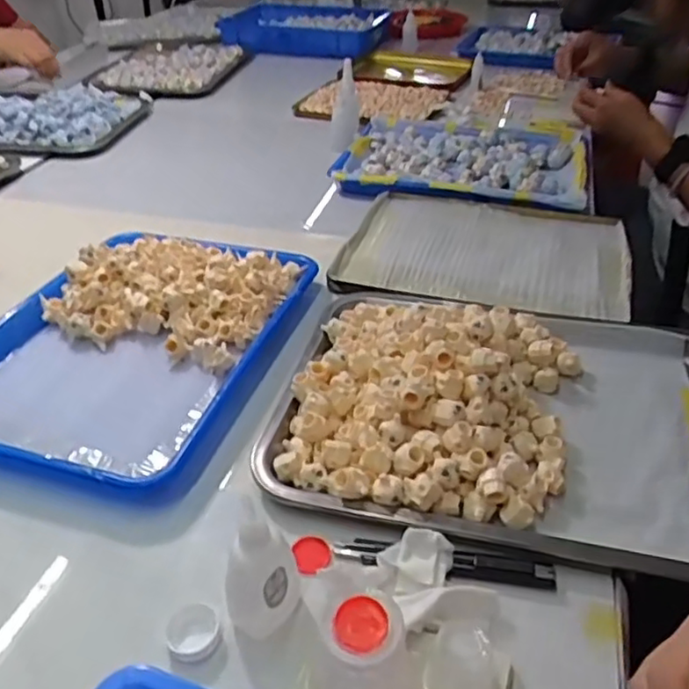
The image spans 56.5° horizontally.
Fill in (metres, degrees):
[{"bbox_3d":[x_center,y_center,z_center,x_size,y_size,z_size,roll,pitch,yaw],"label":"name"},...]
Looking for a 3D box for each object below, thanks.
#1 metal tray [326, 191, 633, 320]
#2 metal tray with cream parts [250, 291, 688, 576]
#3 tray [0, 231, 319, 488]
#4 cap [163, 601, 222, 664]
[{"bbox_3d":[0.156,-0.105,0.719,0.302,0.022,0.245,11,40,16],"label":"metal tray"},{"bbox_3d":[0.131,0.035,0.492,0.343,0.060,0.268,9,39,15],"label":"metal tray with cream parts"},{"bbox_3d":[-0.189,-0.011,0.574,0.247,0.034,0.315,9,39,15],"label":"tray"},{"bbox_3d":[-0.085,0.163,0.363,0.029,0.010,0.032,-12,39,-12],"label":"cap"}]

